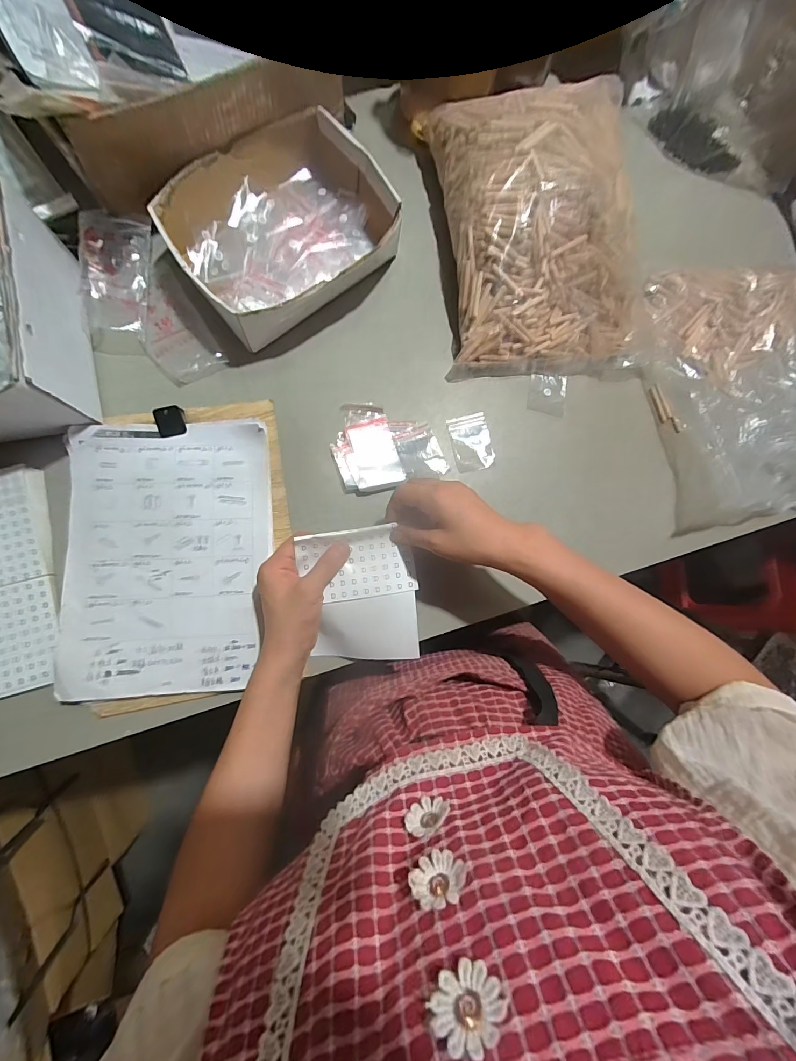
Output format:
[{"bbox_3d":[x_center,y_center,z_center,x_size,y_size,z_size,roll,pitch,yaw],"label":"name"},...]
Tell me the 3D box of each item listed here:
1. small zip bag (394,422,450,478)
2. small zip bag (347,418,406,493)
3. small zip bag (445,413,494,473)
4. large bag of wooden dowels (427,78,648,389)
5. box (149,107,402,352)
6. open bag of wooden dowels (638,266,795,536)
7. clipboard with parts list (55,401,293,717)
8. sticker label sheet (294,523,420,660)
[{"bbox_3d":[0.028,-0.095,0.473,0.054,0.004,0.066,-23,86,-14],"label":"small zip bag"},{"bbox_3d":[-0.028,-0.092,0.461,0.057,0.004,0.083,-15,82,-15],"label":"small zip bag"},{"bbox_3d":[0.093,-0.112,0.483,0.050,0.009,0.072,-14,87,-3],"label":"small zip bag"},{"bbox_3d":[0.180,-0.373,0.466,0.258,0.079,0.342,-10,87,-9],"label":"large bag of wooden dowels"},{"bbox_3d":[-0.131,-0.353,0.450,0.250,0.057,0.196,-38,92,-9],"label":"box"},{"bbox_3d":[0.470,-0.200,0.491,0.282,0.084,0.357,-10,87,-9],"label":"open bag of wooden dowels"},{"bbox_3d":[-0.240,0.020,0.423,0.220,0.023,0.323,-2,86,-8],"label":"clipboard with parts list"},{"bbox_3d":[-0.037,0.070,0.406,0.116,0.036,0.141,-7,87,-9],"label":"sticker label sheet"}]

